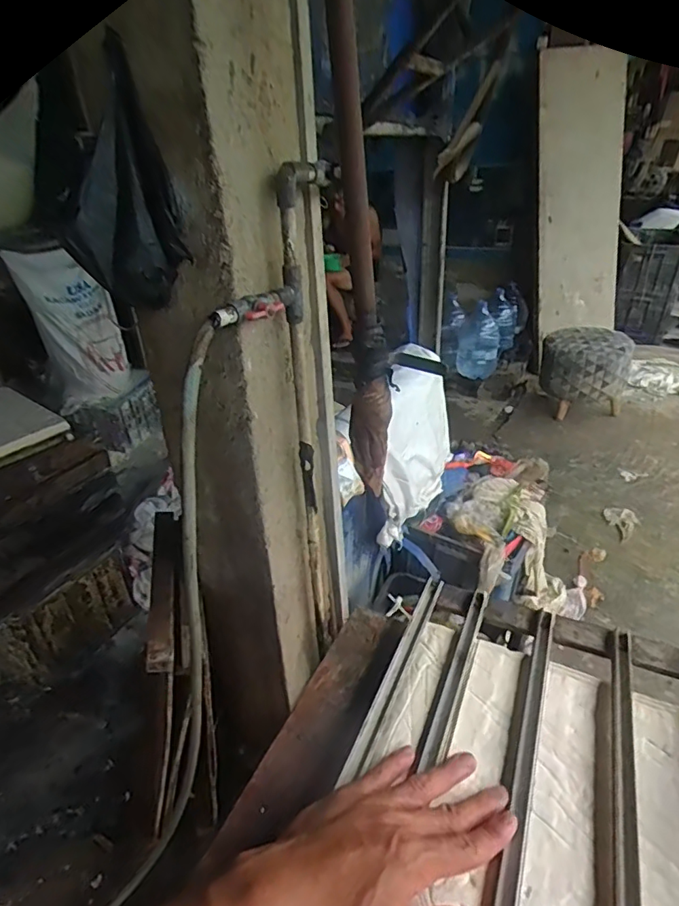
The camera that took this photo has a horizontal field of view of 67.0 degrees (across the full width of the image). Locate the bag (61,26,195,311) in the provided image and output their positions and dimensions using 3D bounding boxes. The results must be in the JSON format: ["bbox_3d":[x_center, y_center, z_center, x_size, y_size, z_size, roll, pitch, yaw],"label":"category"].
[{"bbox_3d":[-0.280,-0.324,0.646,0.144,0.269,0.086,-10,31,-12],"label":"bag"}]

